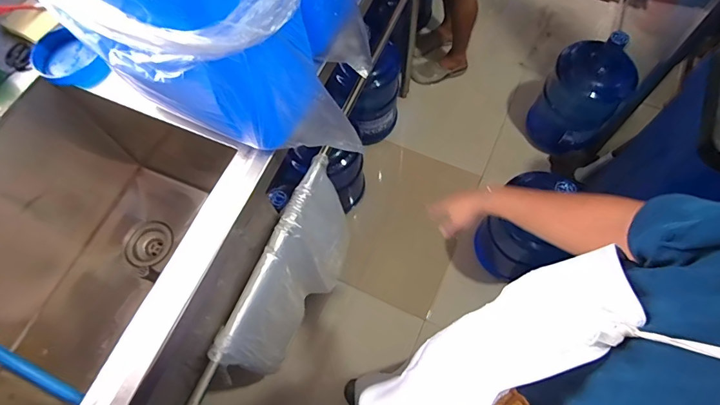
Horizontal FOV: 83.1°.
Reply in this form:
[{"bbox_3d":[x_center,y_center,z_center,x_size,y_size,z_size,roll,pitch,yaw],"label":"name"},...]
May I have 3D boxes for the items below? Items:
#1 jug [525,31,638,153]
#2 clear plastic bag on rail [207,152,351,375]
[{"bbox_3d":[0.762,-0.378,1.395,0.241,0.427,0.264,-1,66,2],"label":"jug"},{"bbox_3d":[-0.150,0.180,1.048,0.113,0.339,0.506,22,69,12],"label":"clear plastic bag on rail"}]

